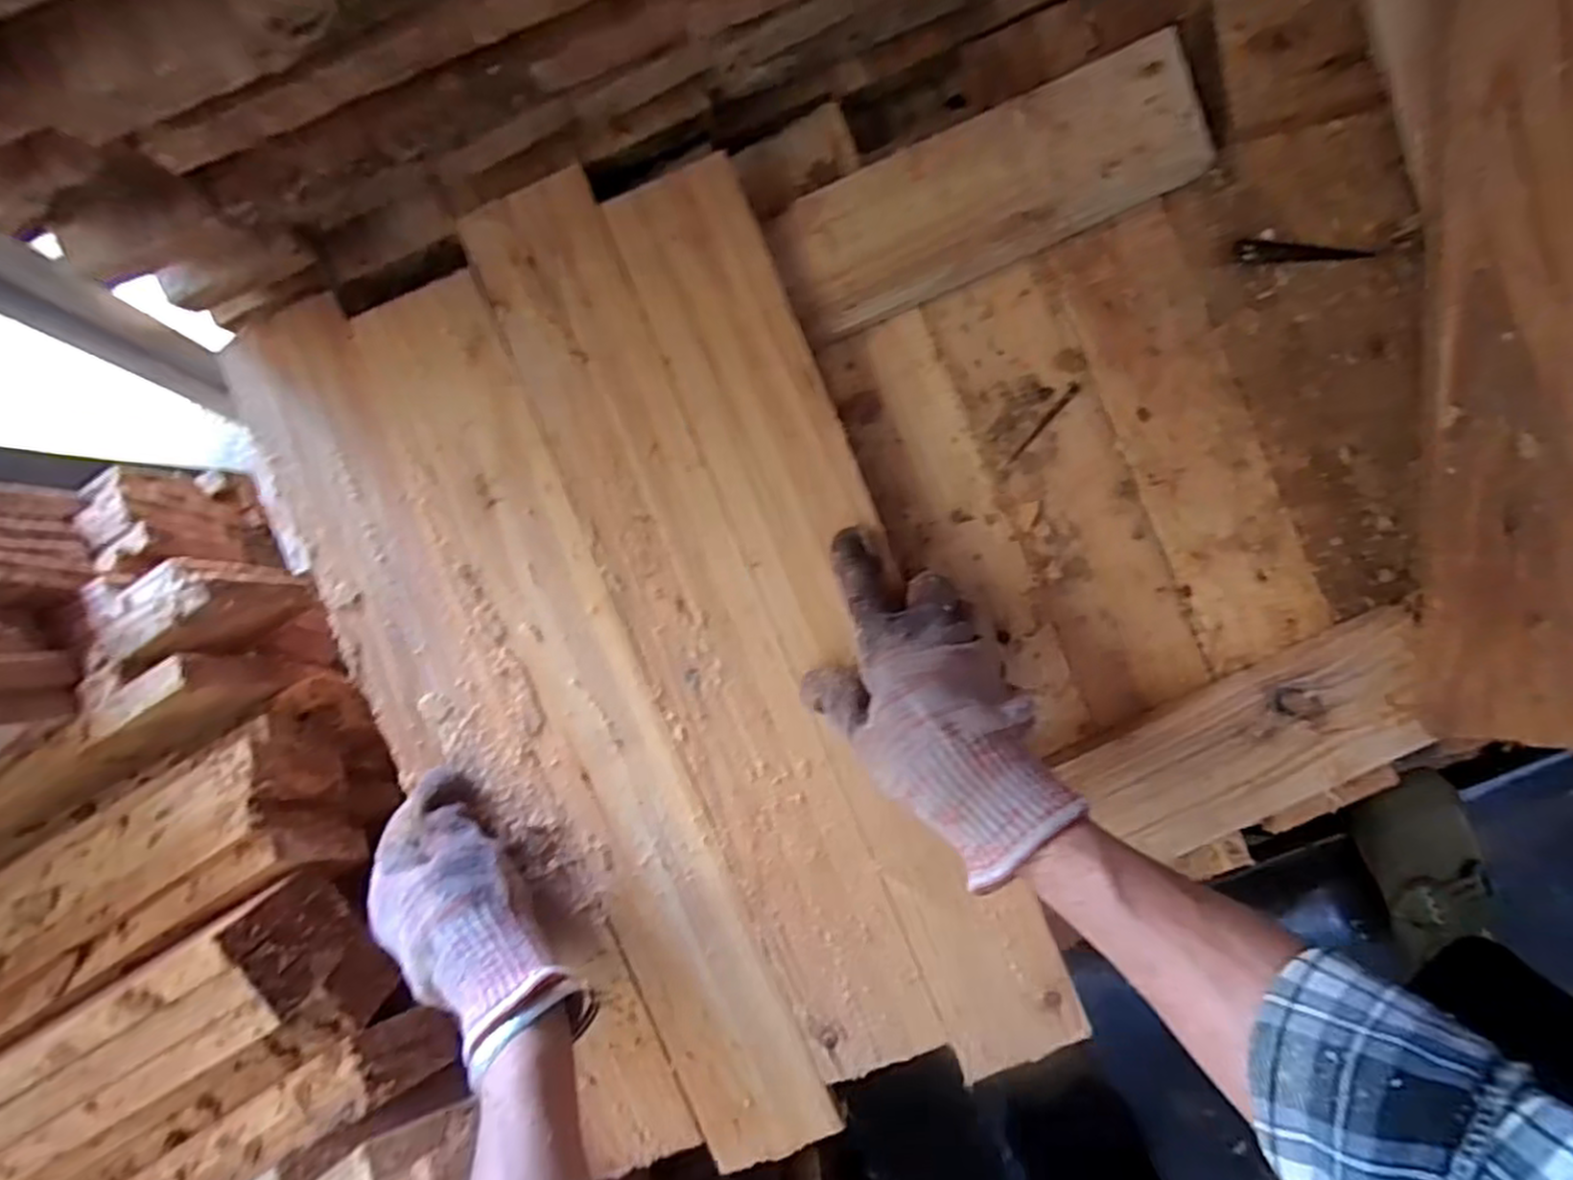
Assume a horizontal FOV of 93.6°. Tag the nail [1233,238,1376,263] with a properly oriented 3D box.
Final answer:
[{"bbox_3d":[0.284,-0.186,0.406,0.074,0.006,0.012,3,92,2],"label":"nail"}]

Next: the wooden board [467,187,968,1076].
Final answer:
[{"bbox_3d":[-0.041,0.025,0.393,0.075,0.017,0.490,-24,91,2],"label":"wooden board"}]

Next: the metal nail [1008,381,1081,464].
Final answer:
[{"bbox_3d":[0.145,-0.094,0.417,0.006,0.006,0.057,43,93,0],"label":"metal nail"}]

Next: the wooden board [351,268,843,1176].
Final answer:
[{"bbox_3d":[-0.102,0.077,0.392,0.073,0.014,0.483,-23,91,2],"label":"wooden board"}]

